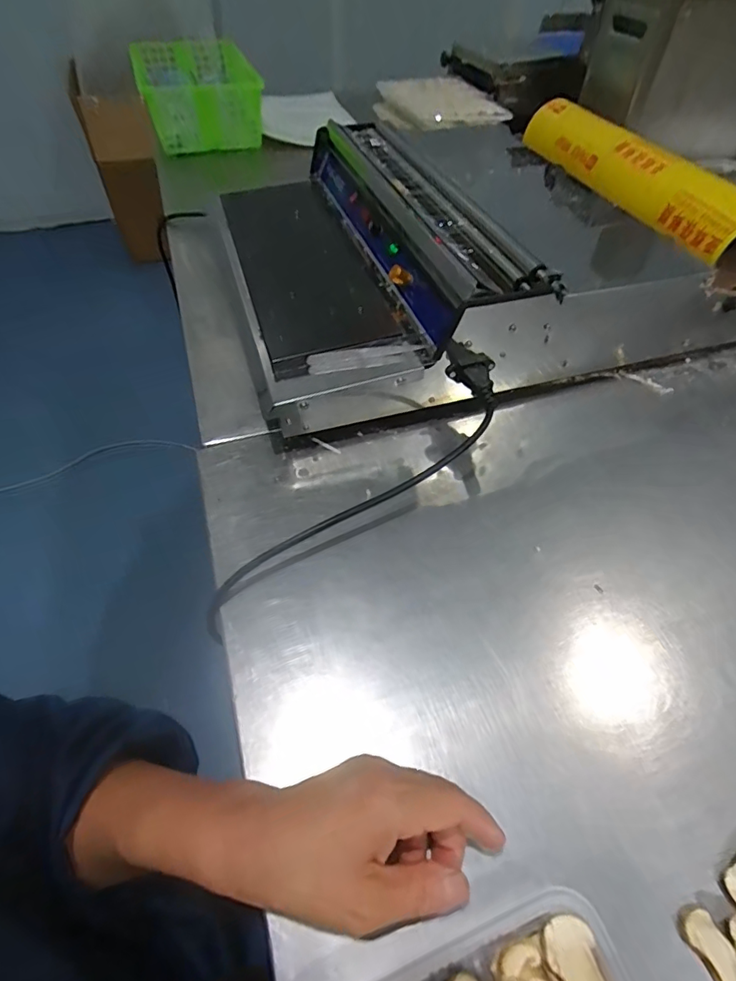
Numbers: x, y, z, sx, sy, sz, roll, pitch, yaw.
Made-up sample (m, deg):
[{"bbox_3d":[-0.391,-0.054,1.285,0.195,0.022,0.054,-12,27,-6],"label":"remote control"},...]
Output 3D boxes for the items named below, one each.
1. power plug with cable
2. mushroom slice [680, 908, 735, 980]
[{"bbox_3d":[0.010,-0.011,0.403,0.075,0.069,0.321,35,60,24],"label":"power plug with cable"},{"bbox_3d":[0.181,0.241,0.246,0.020,0.006,0.044,-20,55,-15],"label":"mushroom slice"}]

